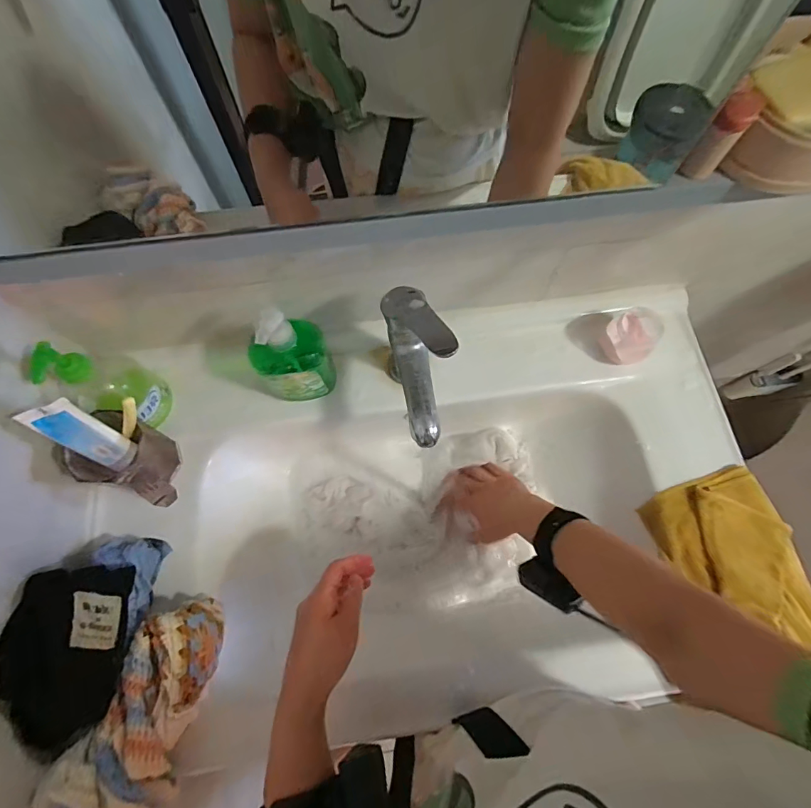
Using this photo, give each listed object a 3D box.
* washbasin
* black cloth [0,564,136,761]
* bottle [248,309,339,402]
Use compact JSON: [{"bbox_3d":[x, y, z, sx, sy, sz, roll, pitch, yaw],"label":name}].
[{"bbox_3d":[0.038,0.131,0.549,0.763,0.150,0.464,-8,72,-3],"label":"washbasin"},{"bbox_3d":[-0.310,0.241,0.408,0.076,0.100,0.154,-6,72,-2],"label":"black cloth"},{"bbox_3d":[-0.131,-0.058,0.477,0.081,0.168,0.064,-16,72,-6],"label":"bottle"}]

